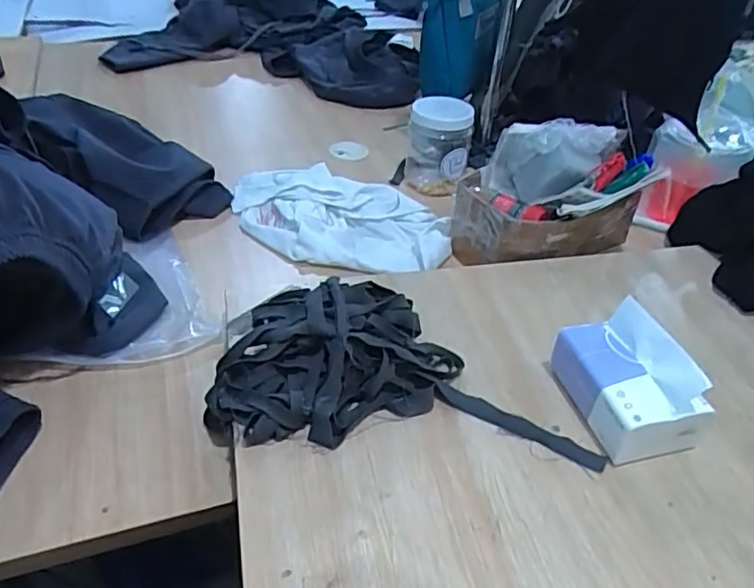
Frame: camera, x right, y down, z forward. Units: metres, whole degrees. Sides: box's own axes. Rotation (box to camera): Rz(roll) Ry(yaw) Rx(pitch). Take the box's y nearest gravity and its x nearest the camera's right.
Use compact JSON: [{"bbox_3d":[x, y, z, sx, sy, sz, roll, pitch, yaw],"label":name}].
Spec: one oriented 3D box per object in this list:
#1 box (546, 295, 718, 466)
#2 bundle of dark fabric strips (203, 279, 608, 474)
[{"bbox_3d":[0.221,0.076,0.543,0.087,0.084,0.121,-10,43,-17],"label":"box"},{"bbox_3d":[0.023,0.064,0.557,0.349,0.060,0.166,6,41,2],"label":"bundle of dark fabric strips"}]

